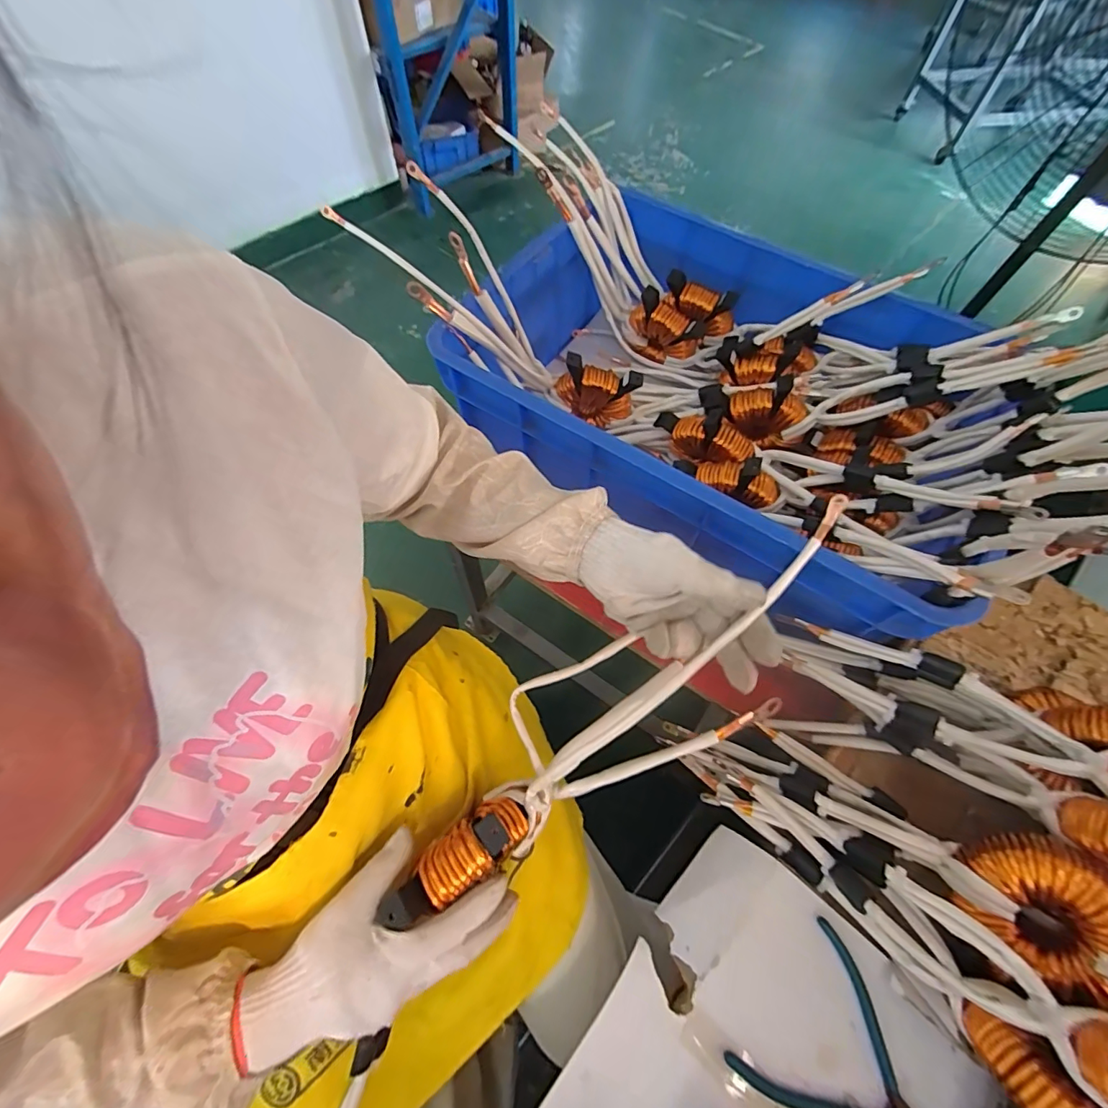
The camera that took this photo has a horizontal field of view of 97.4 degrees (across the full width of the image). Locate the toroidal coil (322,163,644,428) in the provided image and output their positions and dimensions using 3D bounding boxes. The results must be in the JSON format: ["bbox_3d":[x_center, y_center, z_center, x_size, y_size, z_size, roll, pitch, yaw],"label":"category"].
[{"bbox_3d":[-0.057,-0.278,0.585,0.385,0.098,0.101,32,60,-23],"label":"toroidal coil"}]

